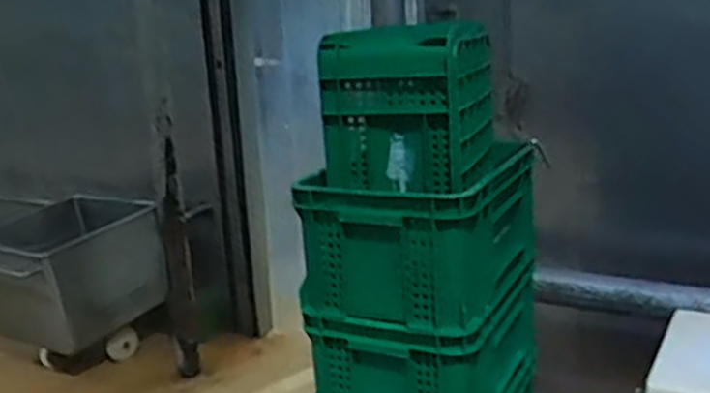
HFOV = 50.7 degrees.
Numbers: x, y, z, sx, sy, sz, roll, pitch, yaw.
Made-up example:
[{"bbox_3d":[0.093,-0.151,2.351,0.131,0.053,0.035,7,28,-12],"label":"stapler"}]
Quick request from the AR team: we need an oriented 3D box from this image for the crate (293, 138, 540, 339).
[{"bbox_3d":[0.140,0.076,1.576,0.383,0.259,0.415,4,15,27],"label":"crate"}]

